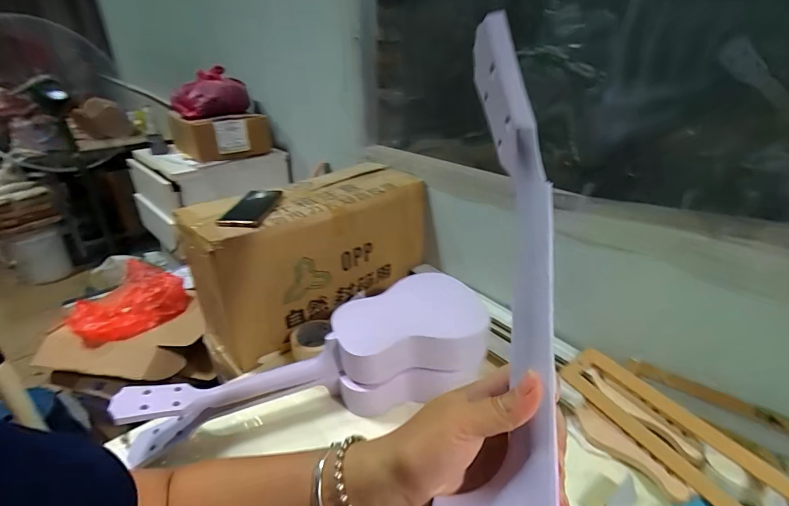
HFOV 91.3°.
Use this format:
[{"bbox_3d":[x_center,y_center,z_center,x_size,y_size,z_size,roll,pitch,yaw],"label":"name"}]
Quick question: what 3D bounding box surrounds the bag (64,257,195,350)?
[{"bbox_3d":[-0.700,0.122,1.009,0.224,0.088,0.257,21,34,34],"label":"bag"}]

